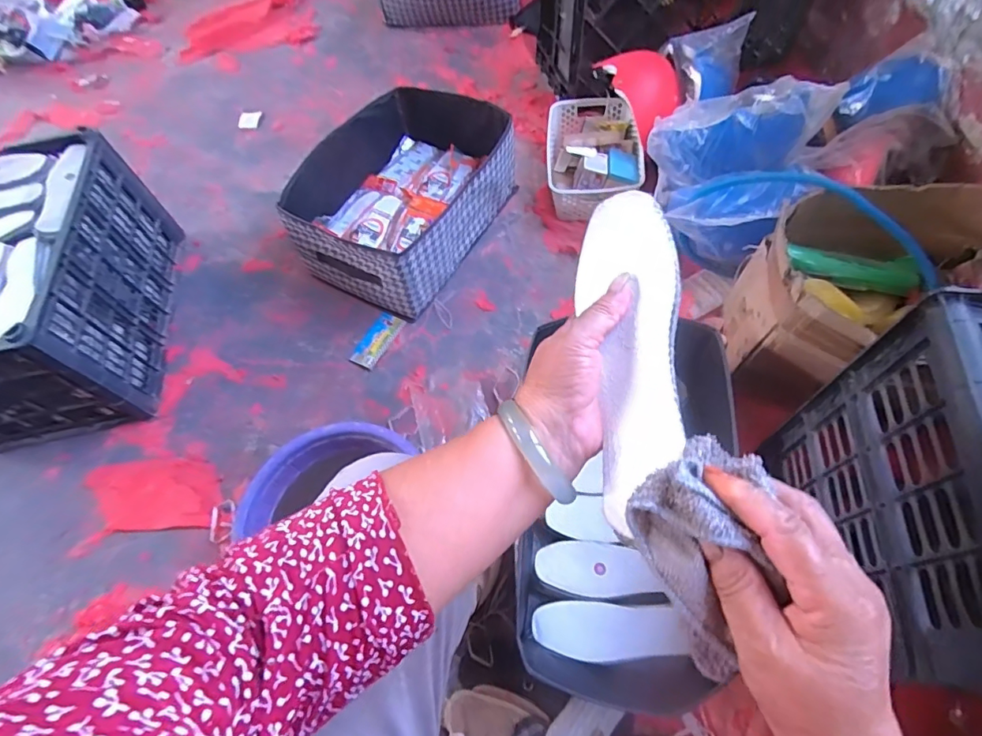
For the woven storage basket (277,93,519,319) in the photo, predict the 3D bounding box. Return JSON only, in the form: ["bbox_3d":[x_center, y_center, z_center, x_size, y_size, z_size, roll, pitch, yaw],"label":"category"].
[{"bbox_3d":[-0.176,-0.357,1.043,0.330,0.189,0.439,23,66,17],"label":"woven storage basket"}]

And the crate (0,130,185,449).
[{"bbox_3d":[-0.857,-0.147,0.936,0.361,0.279,0.476,-10,62,-2],"label":"crate"}]

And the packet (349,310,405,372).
[{"bbox_3d":[-0.220,-0.056,0.980,0.058,0.007,0.125,21,65,14],"label":"packet"}]

